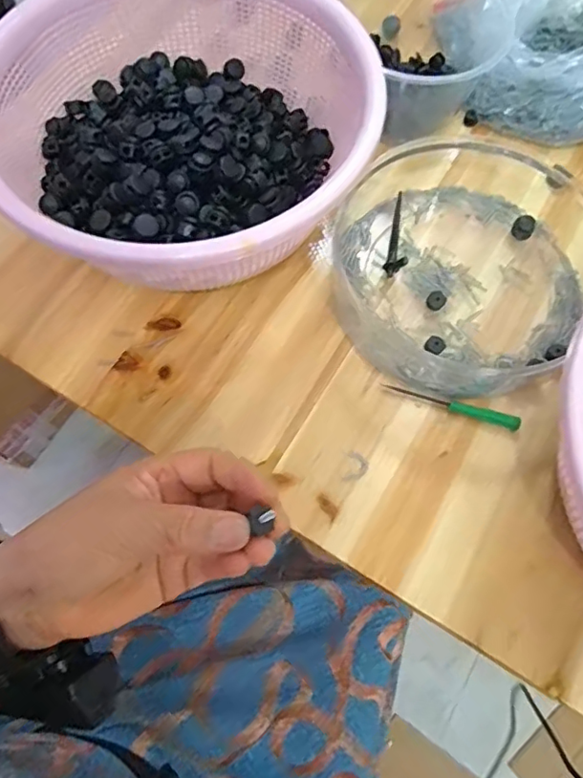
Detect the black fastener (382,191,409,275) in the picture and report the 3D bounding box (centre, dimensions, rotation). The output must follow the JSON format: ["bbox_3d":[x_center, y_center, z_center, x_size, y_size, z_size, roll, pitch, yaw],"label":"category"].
[{"bbox_3d":[0.087,-0.126,0.440,0.016,0.018,0.083,13,68,4],"label":"black fastener"}]

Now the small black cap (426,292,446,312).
[{"bbox_3d":[0.110,-0.066,0.421,0.012,0.014,0.012,0,68,-1],"label":"small black cap"}]

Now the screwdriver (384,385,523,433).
[{"bbox_3d":[0.114,0.012,0.394,0.096,0.009,0.009,16,68,5],"label":"screwdriver"}]

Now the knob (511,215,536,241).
[{"bbox_3d":[0.187,-0.130,0.447,0.017,0.019,0.013,30,70,11],"label":"knob"}]

